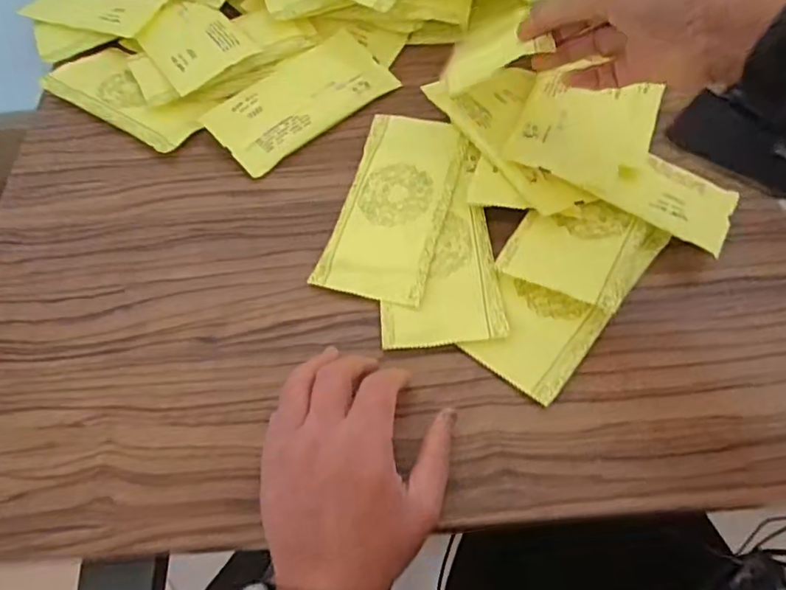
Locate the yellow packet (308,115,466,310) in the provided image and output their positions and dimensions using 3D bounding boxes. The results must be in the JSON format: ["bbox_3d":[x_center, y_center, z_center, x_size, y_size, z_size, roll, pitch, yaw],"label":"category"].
[{"bbox_3d":[0.003,-0.074,0.442,0.084,0.011,0.170,12,63,9],"label":"yellow packet"}]

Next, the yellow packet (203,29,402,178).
[{"bbox_3d":[-0.082,-0.181,0.516,0.172,0.008,0.084,-40,72,-20],"label":"yellow packet"}]

